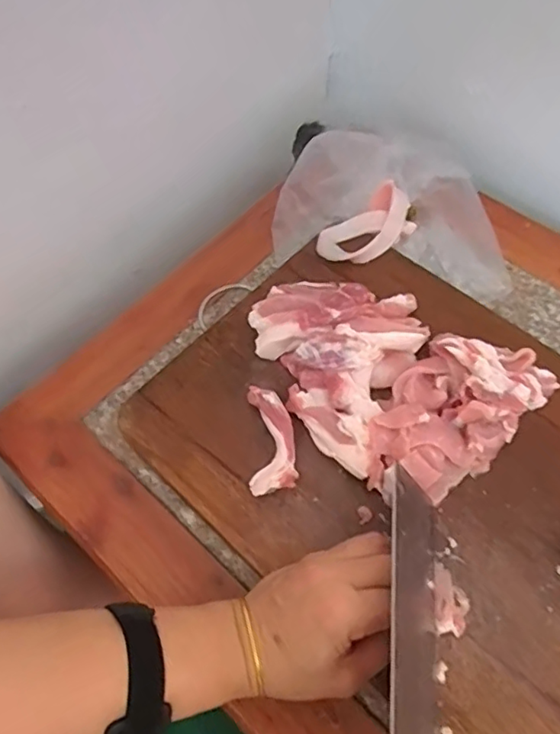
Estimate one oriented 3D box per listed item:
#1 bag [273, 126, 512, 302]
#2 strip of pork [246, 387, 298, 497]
[{"bbox_3d":[0.119,-0.168,0.601,0.241,0.060,0.179,13,62,10],"label":"bag"},{"bbox_3d":[-0.008,0.056,0.450,0.035,0.020,0.085,-6,61,-1],"label":"strip of pork"}]

